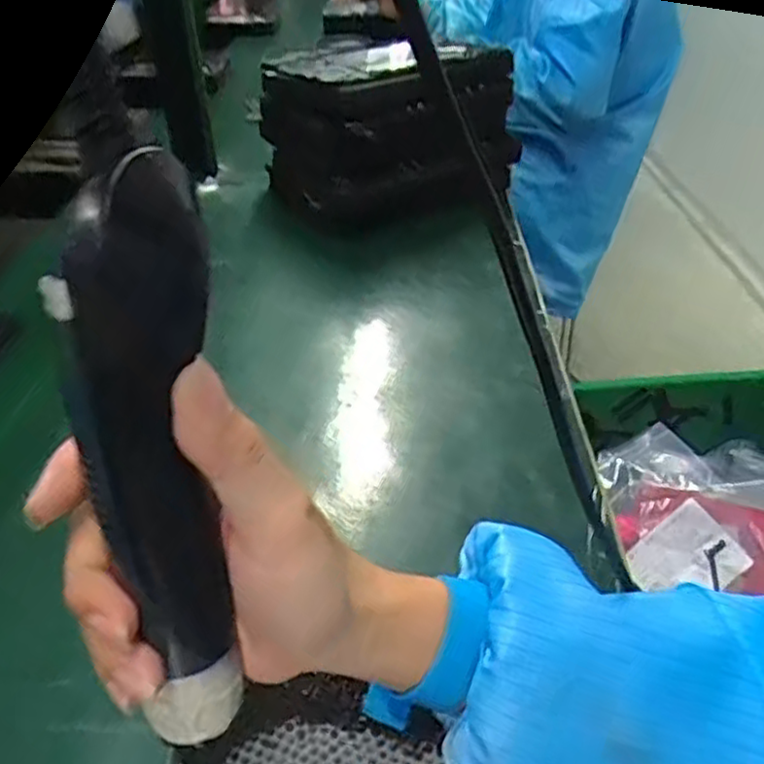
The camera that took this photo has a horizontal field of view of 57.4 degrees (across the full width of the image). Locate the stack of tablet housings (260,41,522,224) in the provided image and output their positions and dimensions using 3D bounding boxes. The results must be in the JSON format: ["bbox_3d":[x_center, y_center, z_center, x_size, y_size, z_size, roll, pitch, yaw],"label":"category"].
[{"bbox_3d":[0.014,-0.261,0.746,0.258,0.152,0.145,-10,37,-12],"label":"stack of tablet housings"}]

